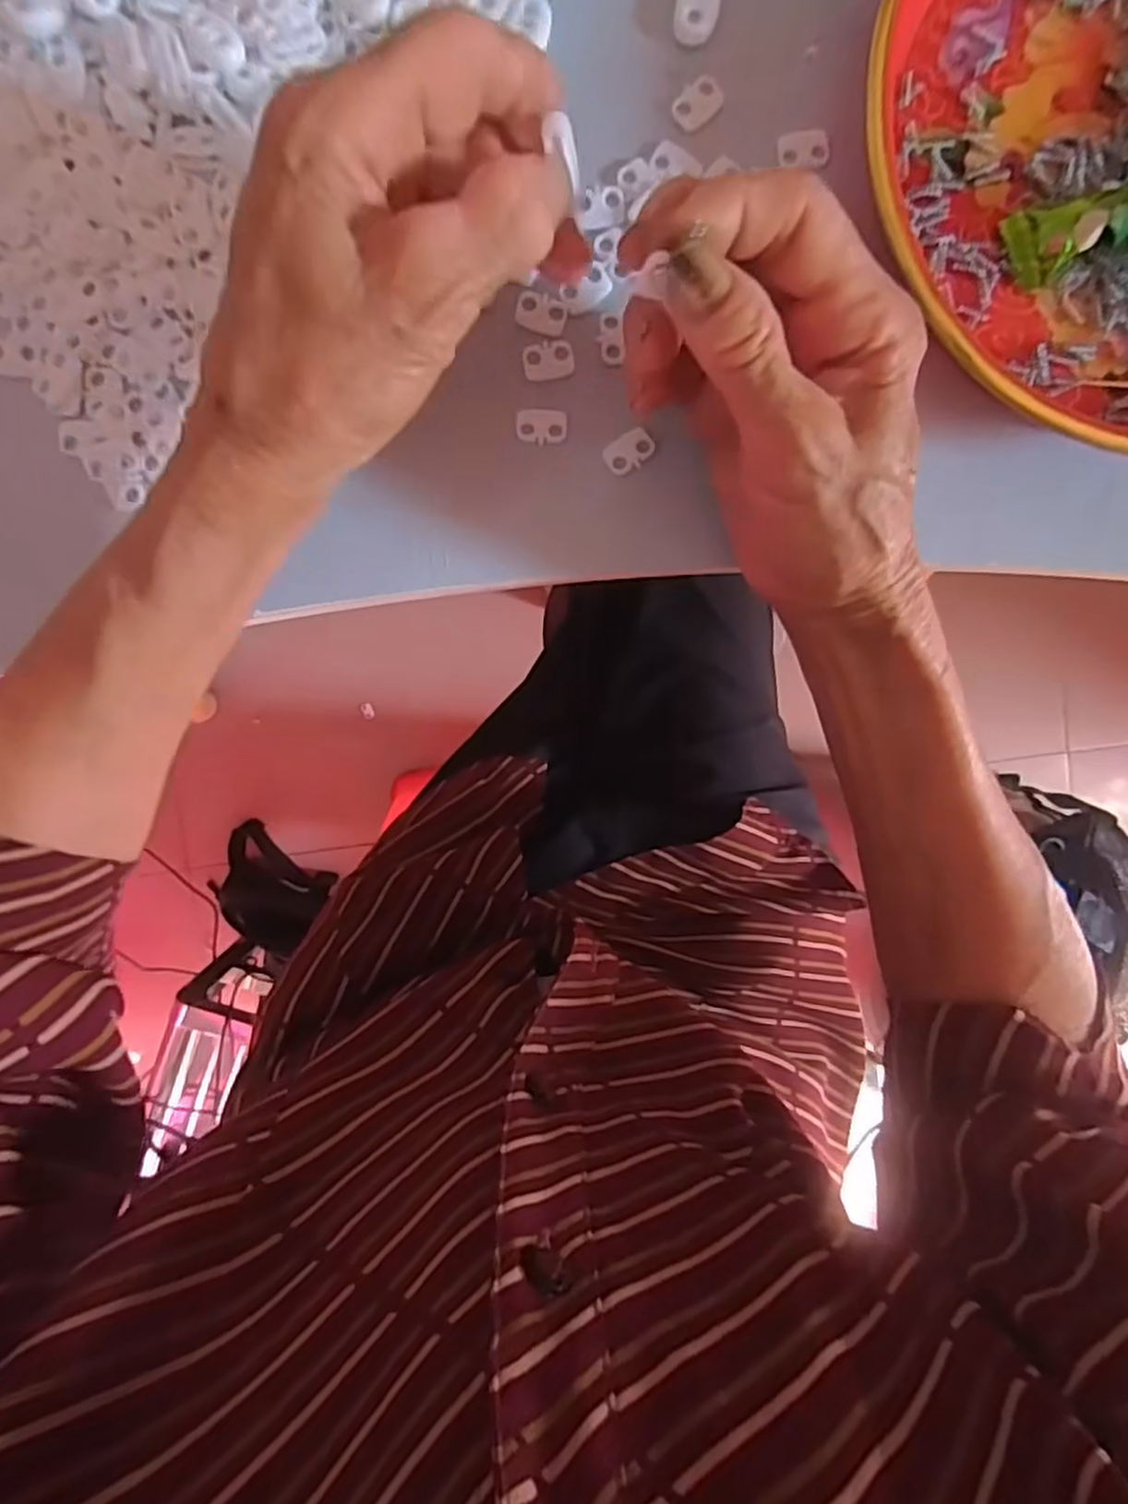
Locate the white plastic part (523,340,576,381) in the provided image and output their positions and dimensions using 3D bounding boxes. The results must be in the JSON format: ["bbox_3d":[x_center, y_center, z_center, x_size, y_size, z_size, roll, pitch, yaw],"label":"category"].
[{"bbox_3d":[-0.005,-0.140,0.259,0.018,0.004,0.013,-10,96,-1],"label":"white plastic part"}]

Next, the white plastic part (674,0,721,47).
[{"bbox_3d":[0.046,-0.256,0.250,0.014,0.005,0.022,17,94,-4],"label":"white plastic part"}]

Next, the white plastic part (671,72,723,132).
[{"bbox_3d":[0.047,-0.227,0.254,0.018,0.004,0.012,-42,95,2],"label":"white plastic part"}]

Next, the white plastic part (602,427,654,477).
[{"bbox_3d":[0.024,-0.109,0.263,0.018,0.004,0.012,-34,96,1],"label":"white plastic part"}]

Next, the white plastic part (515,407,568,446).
[{"bbox_3d":[-0.008,-0.117,0.260,0.018,0.004,0.012,3,95,-3],"label":"white plastic part"}]

